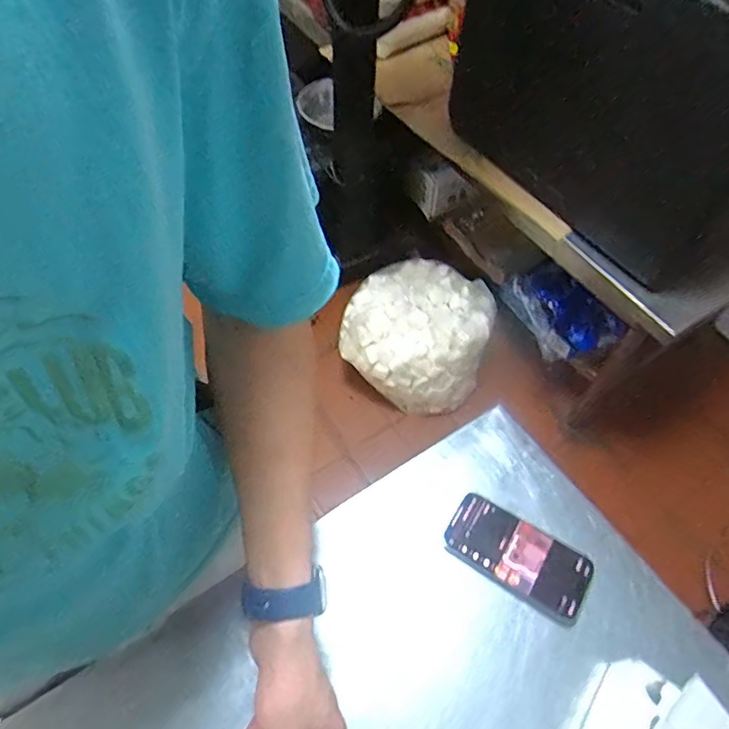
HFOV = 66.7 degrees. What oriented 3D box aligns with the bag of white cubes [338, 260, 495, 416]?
[{"bbox_3d":[0.143,-0.084,1.537,0.379,0.226,0.348,23,59,12],"label":"bag of white cubes"}]

